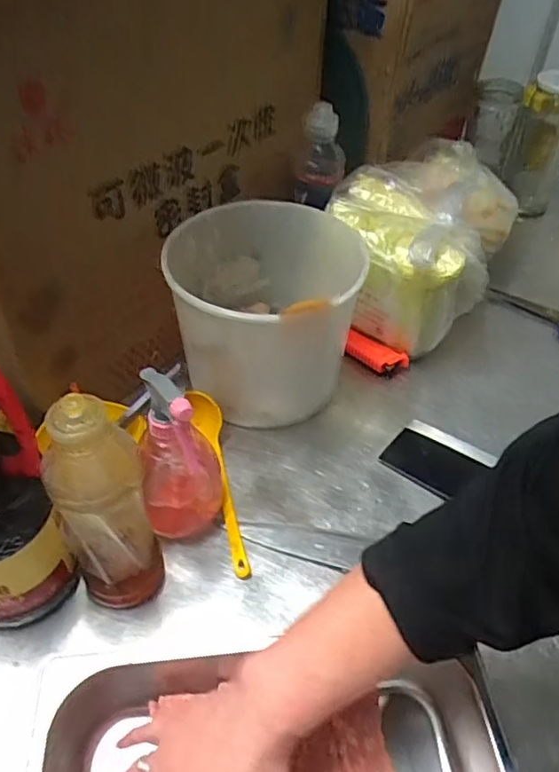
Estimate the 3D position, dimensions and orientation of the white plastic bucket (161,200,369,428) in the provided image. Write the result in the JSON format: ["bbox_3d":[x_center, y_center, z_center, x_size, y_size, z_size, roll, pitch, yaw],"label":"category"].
[{"bbox_3d":[-0.018,-0.073,0.676,0.211,0.186,0.203,1,45,-1],"label":"white plastic bucket"}]

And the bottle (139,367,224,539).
[{"bbox_3d":[-0.088,0.058,0.538,0.061,0.187,0.082,5,45,4],"label":"bottle"}]

